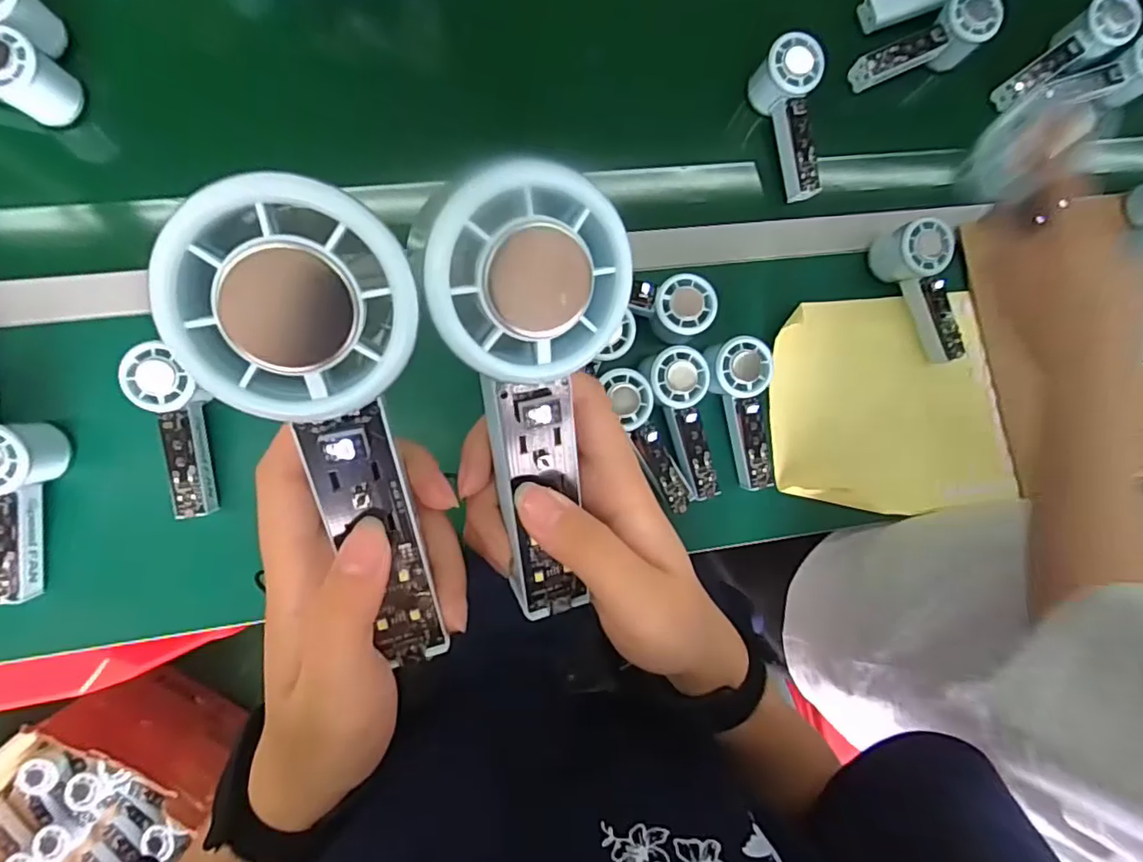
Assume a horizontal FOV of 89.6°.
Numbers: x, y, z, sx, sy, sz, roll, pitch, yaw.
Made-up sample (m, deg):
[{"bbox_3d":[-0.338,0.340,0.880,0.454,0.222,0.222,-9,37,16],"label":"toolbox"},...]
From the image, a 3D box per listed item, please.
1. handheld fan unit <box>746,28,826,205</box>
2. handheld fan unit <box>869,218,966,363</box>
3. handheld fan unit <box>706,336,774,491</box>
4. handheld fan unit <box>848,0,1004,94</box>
[{"bbox_3d":[0.226,-0.319,0.593,0.051,0.056,0.146,-5,89,-9],"label":"handheld fan unit"},{"bbox_3d":[0.377,-0.146,0.603,0.049,0.059,0.155,-32,93,-8],"label":"handheld fan unit"},{"bbox_3d":[0.171,-0.016,0.574,0.061,0.029,0.151,-14,104,-9],"label":"handheld fan unit"},{"bbox_3d":[0.382,-0.418,0.630,0.156,0.054,0.060,-23,92,5],"label":"handheld fan unit"}]

